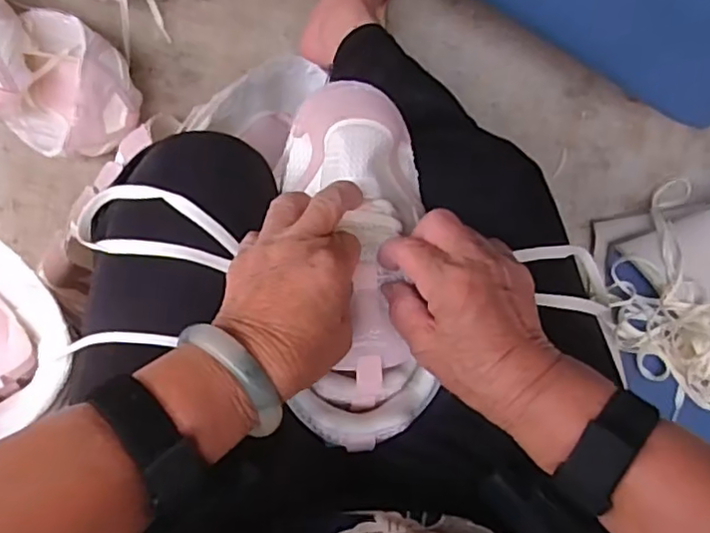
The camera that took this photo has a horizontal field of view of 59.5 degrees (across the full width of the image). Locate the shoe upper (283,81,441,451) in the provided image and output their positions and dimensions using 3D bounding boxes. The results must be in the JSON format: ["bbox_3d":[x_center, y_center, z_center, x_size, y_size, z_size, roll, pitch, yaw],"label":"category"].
[{"bbox_3d":[0.003,-0.007,0.401,0.090,0.052,0.231,-3,79,-3],"label":"shoe upper"}]

